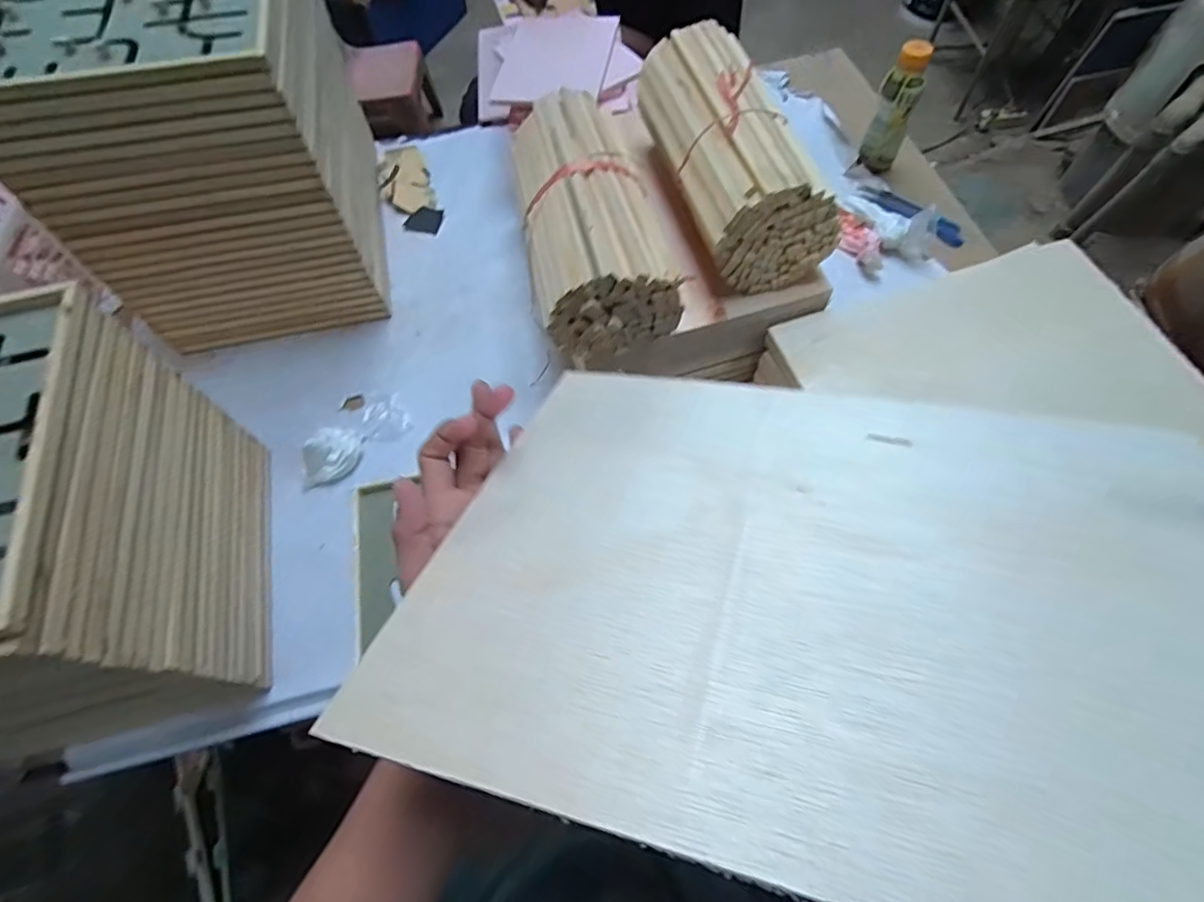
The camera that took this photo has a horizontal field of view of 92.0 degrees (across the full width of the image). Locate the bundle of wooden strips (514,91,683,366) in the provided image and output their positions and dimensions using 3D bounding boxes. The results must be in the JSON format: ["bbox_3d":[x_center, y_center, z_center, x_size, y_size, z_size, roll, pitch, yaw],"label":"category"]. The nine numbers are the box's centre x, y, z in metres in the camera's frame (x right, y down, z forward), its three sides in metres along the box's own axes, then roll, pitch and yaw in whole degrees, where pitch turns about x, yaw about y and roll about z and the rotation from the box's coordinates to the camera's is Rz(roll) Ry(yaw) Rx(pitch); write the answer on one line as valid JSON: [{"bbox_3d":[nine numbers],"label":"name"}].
[{"bbox_3d":[-0.016,-0.258,0.653,0.137,0.110,0.286,-12,64,-4],"label":"bundle of wooden strips"}]

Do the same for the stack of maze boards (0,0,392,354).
[{"bbox_3d":[-0.497,-0.420,0.776,0.305,0.370,0.410,-12,64,-4],"label":"stack of maze boards"}]

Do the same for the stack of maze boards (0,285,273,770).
[{"bbox_3d":[-0.591,0.100,0.535,0.396,0.284,0.313,-14,64,-5],"label":"stack of maze boards"}]

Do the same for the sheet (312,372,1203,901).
[{"bbox_3d":[0.112,0.053,0.286,0.381,0.008,0.288,7,39,16],"label":"sheet"}]

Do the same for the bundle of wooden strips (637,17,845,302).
[{"bbox_3d":[0.140,-0.348,0.679,0.139,0.114,0.320,-18,65,-7],"label":"bundle of wooden strips"}]

